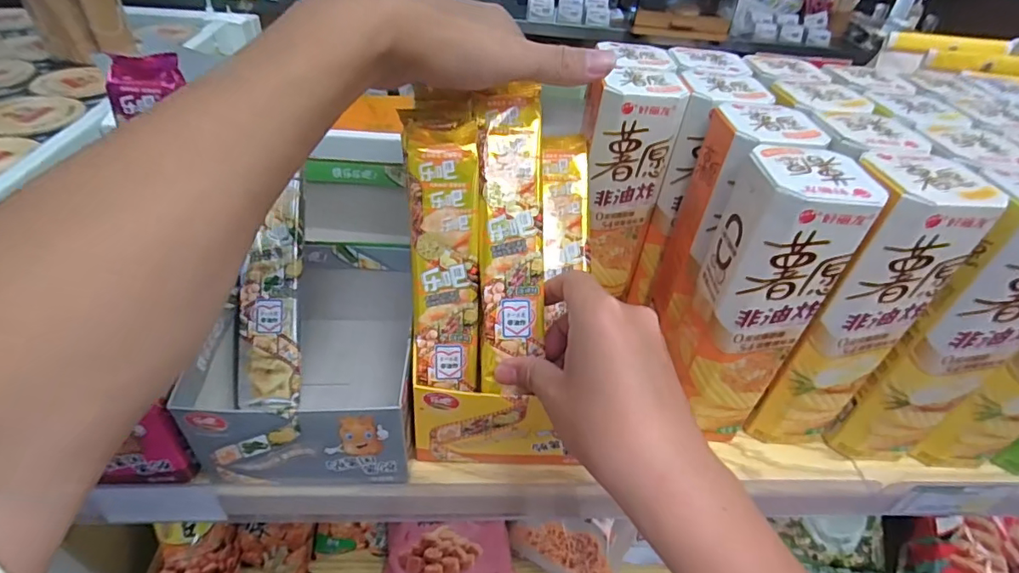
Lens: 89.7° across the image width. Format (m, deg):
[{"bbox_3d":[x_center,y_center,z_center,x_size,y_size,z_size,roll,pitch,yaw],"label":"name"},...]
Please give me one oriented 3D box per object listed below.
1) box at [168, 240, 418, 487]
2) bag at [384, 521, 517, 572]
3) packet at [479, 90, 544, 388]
[{"bbox_3d":[-0.135,0.046,0.375,0.132,0.081,0.179,1,42,-7],"label":"box"},{"bbox_3d":[-0.061,0.265,0.514,0.125,0.080,0.038,1,7,-10],"label":"bag"},{"bbox_3d":[0.001,-0.027,0.320,0.039,0.186,0.012,0,3,-8],"label":"packet"}]

